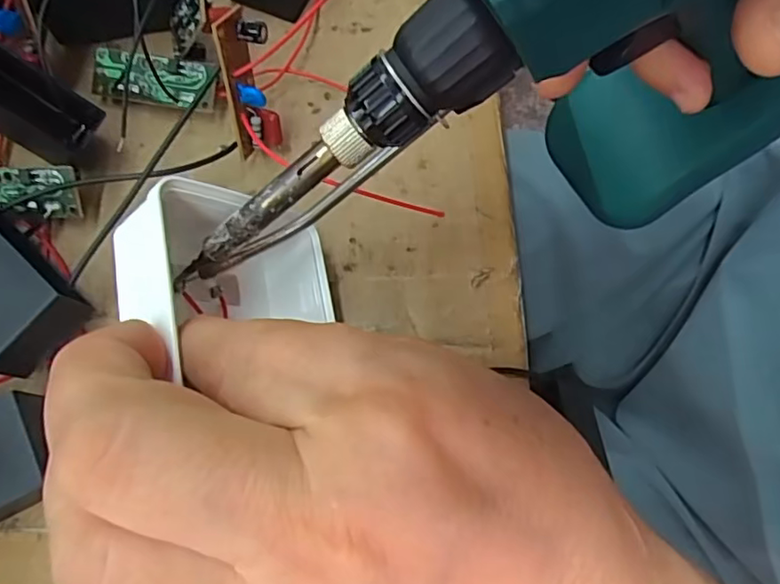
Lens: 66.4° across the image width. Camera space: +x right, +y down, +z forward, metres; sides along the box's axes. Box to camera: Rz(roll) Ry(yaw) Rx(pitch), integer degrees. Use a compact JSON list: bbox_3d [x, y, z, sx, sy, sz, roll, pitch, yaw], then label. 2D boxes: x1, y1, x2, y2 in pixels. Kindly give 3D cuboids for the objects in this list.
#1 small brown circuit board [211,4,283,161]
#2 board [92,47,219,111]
[{"bbox_3d":[-0.043,-0.064,0.184,0.014,0.043,0.011,-6,43,-2],"label":"small brown circuit board"},{"bbox_3d":[-0.080,-0.072,0.203,0.045,0.004,0.016,10,100,7],"label":"board"}]

